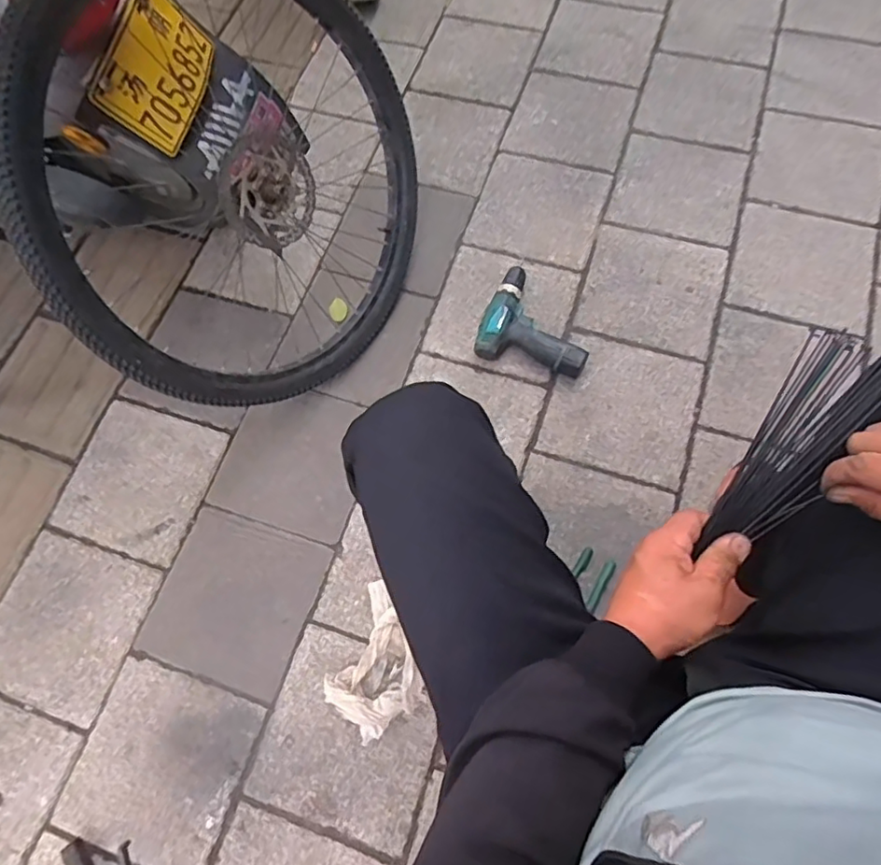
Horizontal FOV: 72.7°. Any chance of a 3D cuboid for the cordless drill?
[{"bbox_3d":[0.176,-0.202,1.082,0.194,0.049,0.182,14,70,8],"label":"cordless drill"}]

